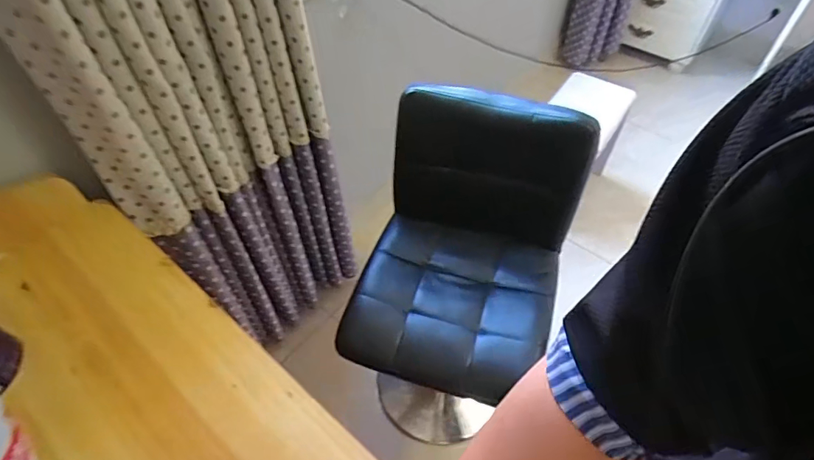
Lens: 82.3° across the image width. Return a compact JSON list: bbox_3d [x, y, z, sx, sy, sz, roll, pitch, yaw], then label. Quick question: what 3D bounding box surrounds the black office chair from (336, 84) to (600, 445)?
[{"bbox_3d":[0.121,0.163,1.154,0.418,0.806,0.507,14,53,12],"label":"black office chair"}]

